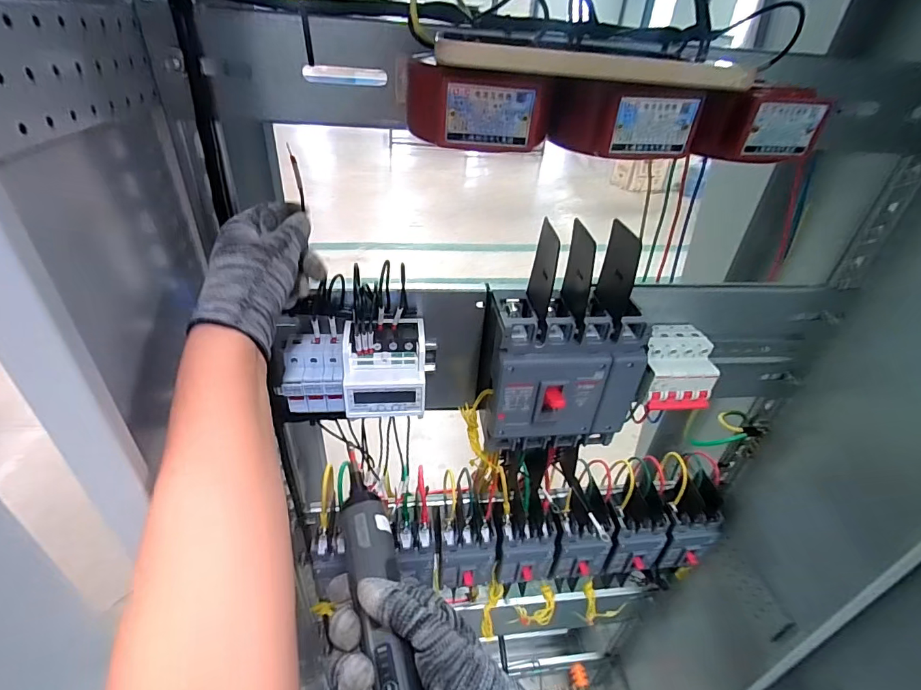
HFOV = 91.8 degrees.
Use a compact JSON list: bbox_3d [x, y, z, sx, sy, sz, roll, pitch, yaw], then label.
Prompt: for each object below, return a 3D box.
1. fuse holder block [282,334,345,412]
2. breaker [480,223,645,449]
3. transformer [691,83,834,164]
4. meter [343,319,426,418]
[{"bbox_3d":[-0.137,0.030,0.428,0.052,0.064,0.048,-2,35,-9],"label":"fuse holder block"},{"bbox_3d":[0.103,0.005,0.444,0.153,0.228,0.090,-1,35,-7],"label":"breaker"},{"bbox_3d":[0.188,-0.140,0.282,0.060,0.041,0.033,-2,35,-9],"label":"transformer"},{"bbox_3d":[-0.073,0.022,0.436,0.074,0.073,0.061,-1,35,-8],"label":"meter"}]

